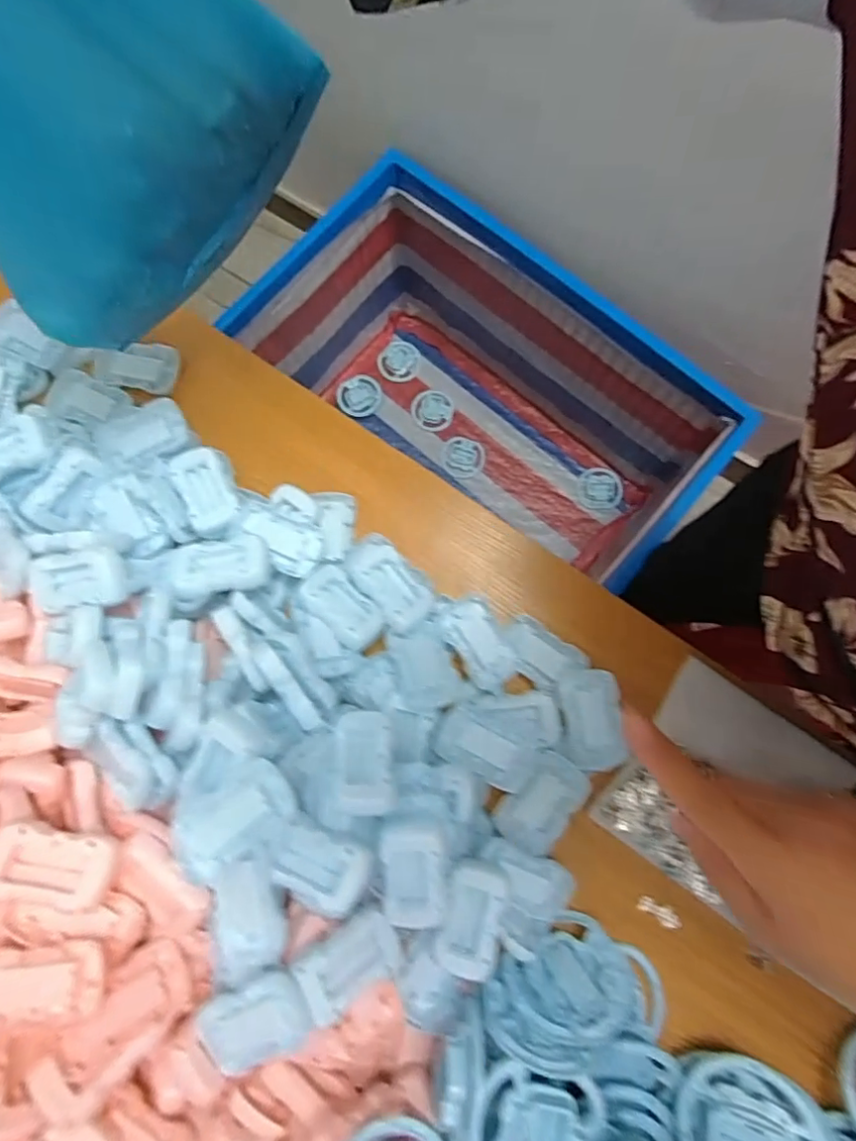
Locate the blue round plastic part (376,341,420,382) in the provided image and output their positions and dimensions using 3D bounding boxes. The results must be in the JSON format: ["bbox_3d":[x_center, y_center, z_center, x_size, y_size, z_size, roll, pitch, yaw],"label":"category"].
[{"bbox_3d":[-0.074,-0.524,1.423,0.102,0.014,0.103,0,79,1],"label":"blue round plastic part"}]

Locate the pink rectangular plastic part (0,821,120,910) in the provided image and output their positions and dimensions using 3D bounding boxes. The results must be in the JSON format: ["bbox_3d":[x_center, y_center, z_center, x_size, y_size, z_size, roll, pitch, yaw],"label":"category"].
[{"bbox_3d":[-0.279,0.220,0.423,0.087,0.019,0.053,18,61,-8],"label":"pink rectangular plastic part"}]

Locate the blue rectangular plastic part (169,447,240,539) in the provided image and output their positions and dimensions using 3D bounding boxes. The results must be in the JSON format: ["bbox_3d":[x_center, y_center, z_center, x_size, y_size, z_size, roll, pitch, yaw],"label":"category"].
[{"bbox_3d":[-0.225,-0.081,0.581,0.054,0.022,0.094,-23,80,-3],"label":"blue rectangular plastic part"}]

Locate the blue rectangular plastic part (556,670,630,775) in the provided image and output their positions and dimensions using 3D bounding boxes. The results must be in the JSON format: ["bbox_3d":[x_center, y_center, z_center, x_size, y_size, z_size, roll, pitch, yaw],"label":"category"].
[{"bbox_3d":[0.154,0.140,0.538,0.057,0.010,0.091,-8,79,0],"label":"blue rectangular plastic part"}]

